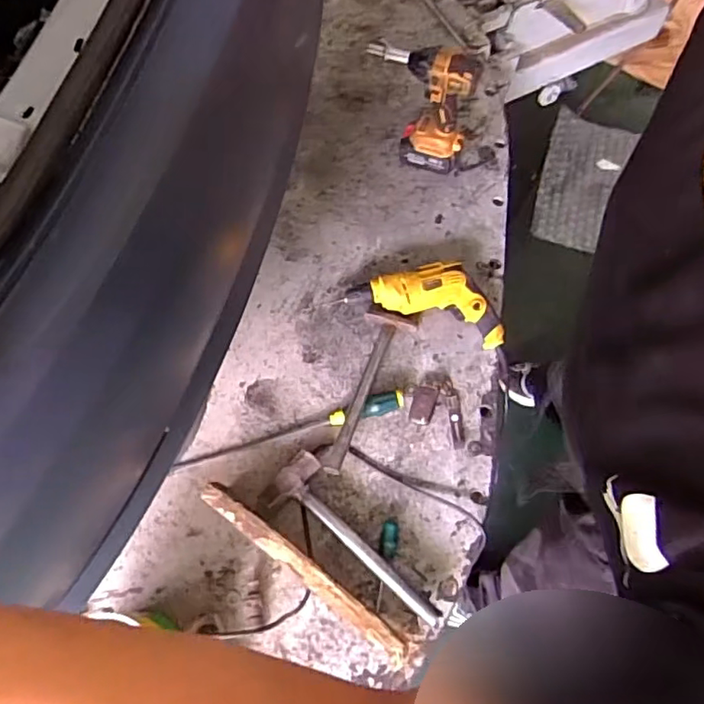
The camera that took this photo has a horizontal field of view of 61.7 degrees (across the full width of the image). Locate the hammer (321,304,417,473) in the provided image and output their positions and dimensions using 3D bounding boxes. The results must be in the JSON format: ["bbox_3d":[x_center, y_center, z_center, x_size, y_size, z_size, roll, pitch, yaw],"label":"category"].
[{"bbox_3d":[0.030,0.061,0.995,0.091,0.063,0.314,15,68,7],"label":"hammer"}]

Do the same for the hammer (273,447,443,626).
[{"bbox_3d":[0.001,0.293,0.902,0.092,0.035,0.323,-41,73,-15],"label":"hammer"}]

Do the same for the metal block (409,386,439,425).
[{"bbox_3d":[0.121,0.087,1.003,0.040,0.032,0.069,18,69,8],"label":"metal block"}]

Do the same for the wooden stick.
[{"bbox_3d":[-0.072,0.314,0.858,0.368,0.030,0.037,37,72,14],"label":"wooden stick"}]

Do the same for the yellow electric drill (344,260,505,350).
[{"bbox_3d":[0.143,-0.103,1.065,0.275,0.062,0.125,17,69,8],"label":"yellow electric drill"}]

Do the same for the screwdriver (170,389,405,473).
[{"bbox_3d":[-0.102,0.137,0.983,0.400,0.035,0.033,-18,68,-7],"label":"screwdriver"}]

